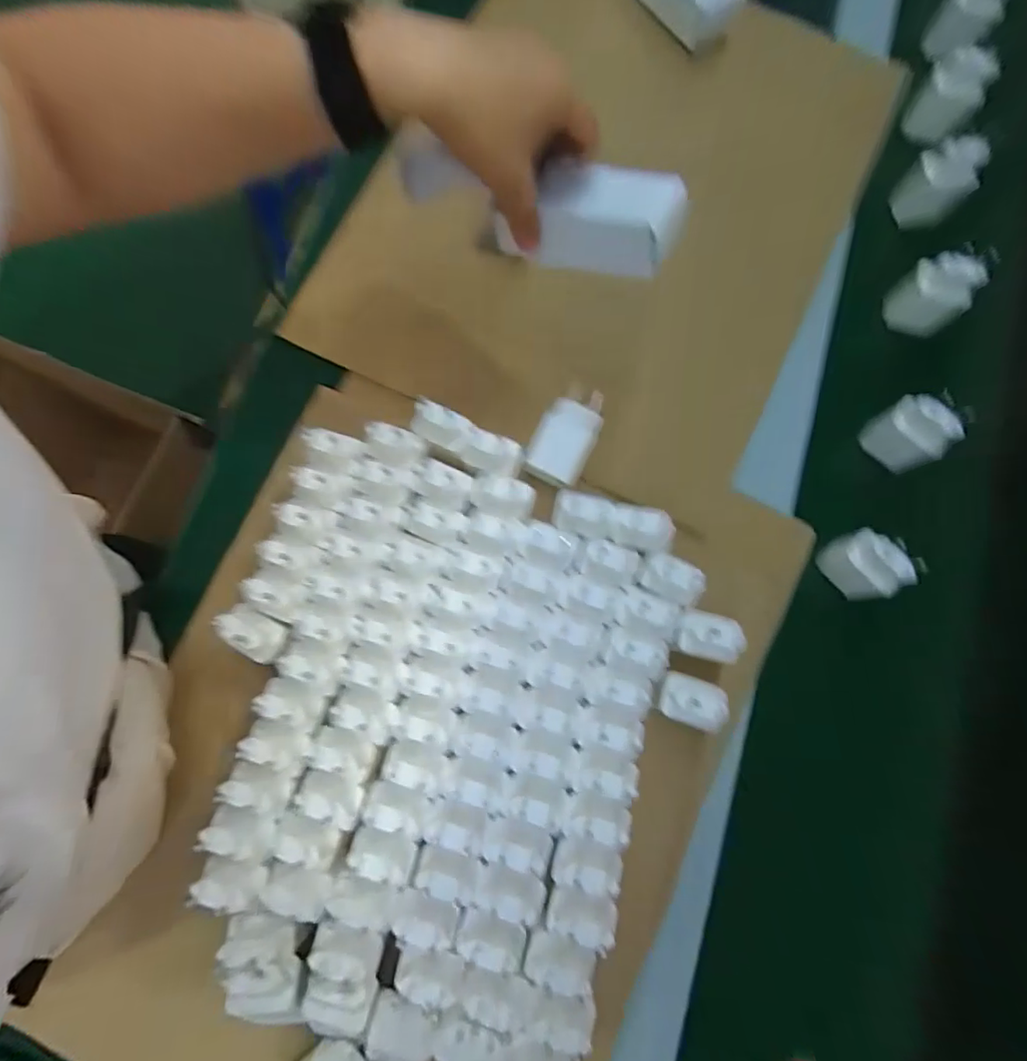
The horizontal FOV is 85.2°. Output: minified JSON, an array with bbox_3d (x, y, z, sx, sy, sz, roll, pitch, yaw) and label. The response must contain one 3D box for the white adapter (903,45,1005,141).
[{"bbox_3d":[0.375,-0.374,0.482,0.048,0.062,0.030,40,81,9],"label":"white adapter"}]

